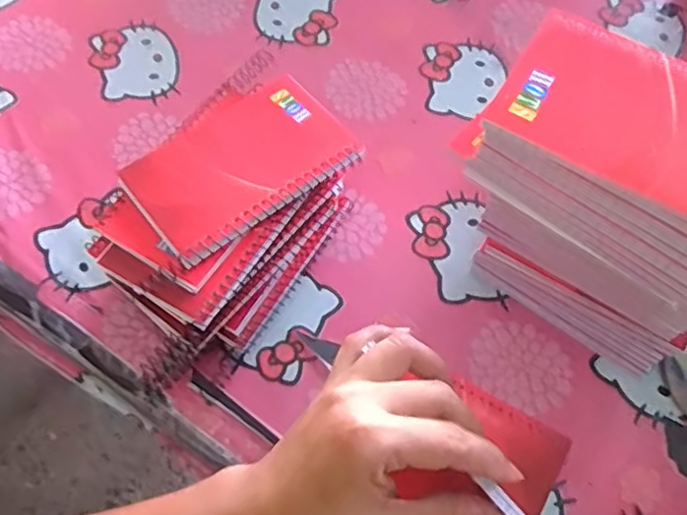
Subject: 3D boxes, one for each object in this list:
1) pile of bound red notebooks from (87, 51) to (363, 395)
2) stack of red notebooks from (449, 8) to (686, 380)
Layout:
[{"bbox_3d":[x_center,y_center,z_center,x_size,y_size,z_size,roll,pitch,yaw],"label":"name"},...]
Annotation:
[{"bbox_3d":[-0.078,-0.022,0.431,0.108,0.089,0.193,33,67,15],"label":"pile of bound red notebooks"},{"bbox_3d":[0.146,-0.024,0.385,0.158,0.176,0.087,32,67,15],"label":"stack of red notebooks"}]

